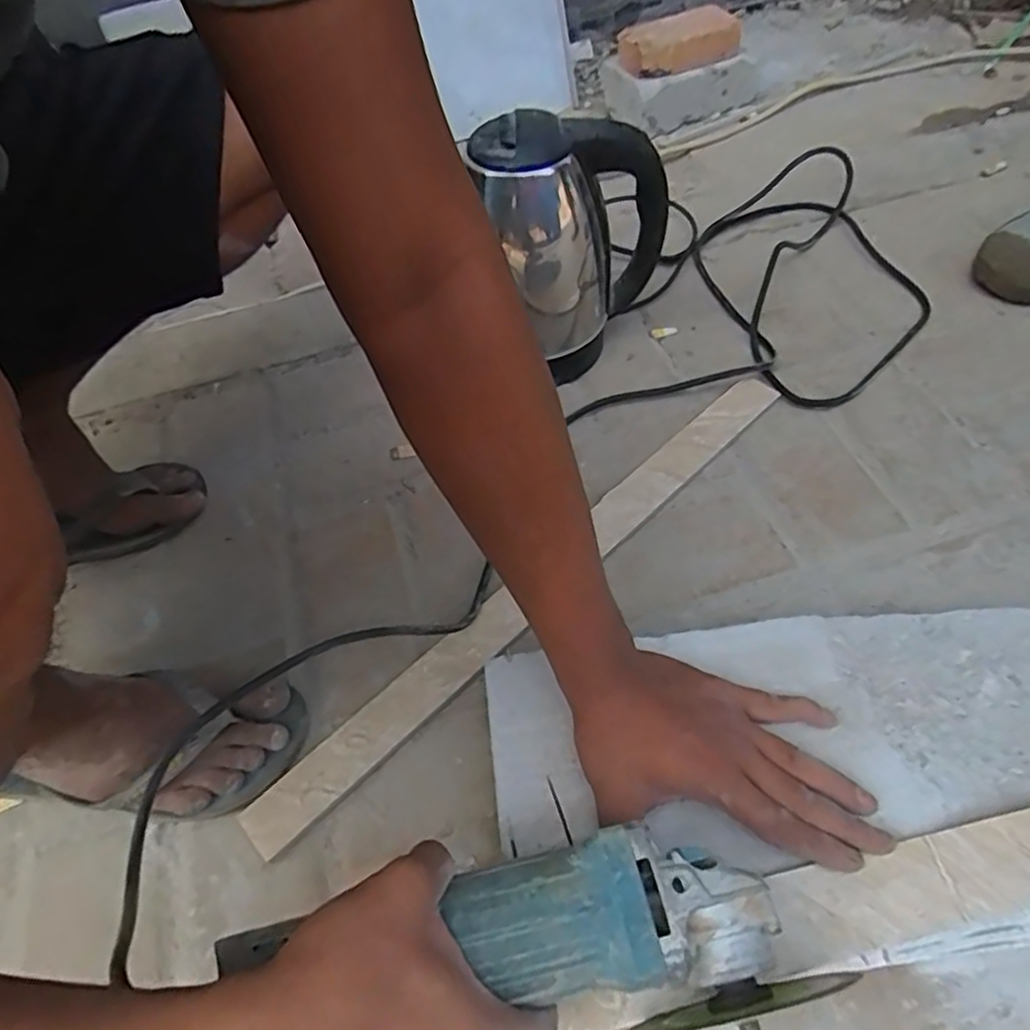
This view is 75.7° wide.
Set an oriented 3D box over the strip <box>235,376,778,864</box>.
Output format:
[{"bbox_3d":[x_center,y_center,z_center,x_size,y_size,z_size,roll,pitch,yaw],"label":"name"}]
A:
[{"bbox_3d":[0.033,0.048,0.566,0.592,0.014,0.043,-39,61,-20],"label":"strip"}]

